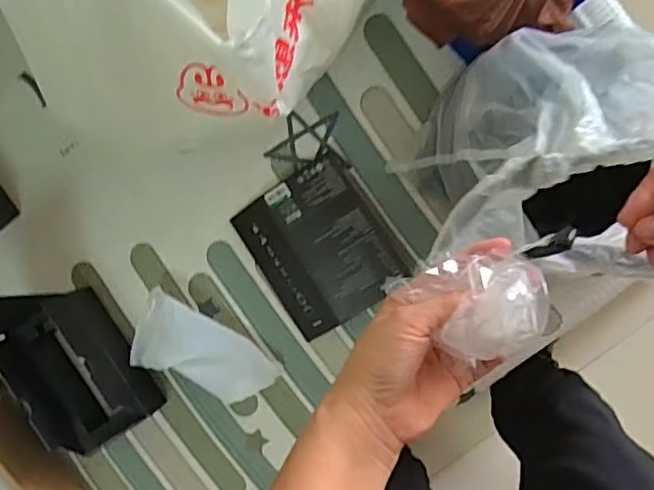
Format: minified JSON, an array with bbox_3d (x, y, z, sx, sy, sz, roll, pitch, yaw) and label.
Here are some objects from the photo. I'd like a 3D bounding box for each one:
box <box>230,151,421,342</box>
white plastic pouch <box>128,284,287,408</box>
[{"bbox_3d":[-0.009,0.003,0.729,0.158,0.032,0.177,-34,89,9],"label":"box"},{"bbox_3d":[-0.147,0.131,0.751,0.177,0.048,0.092,25,97,5],"label":"white plastic pouch"}]

